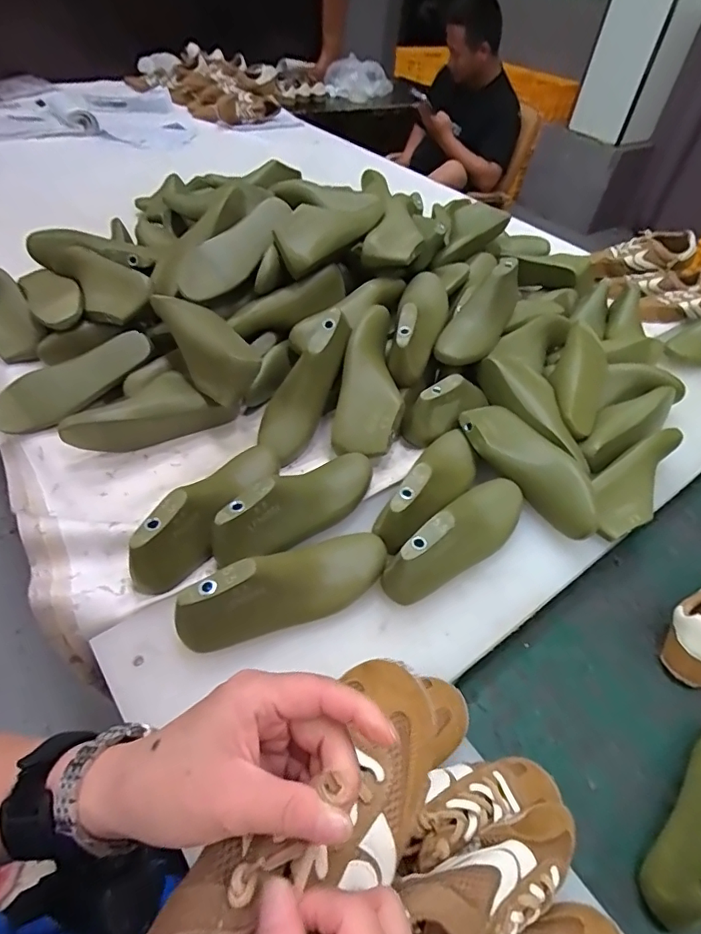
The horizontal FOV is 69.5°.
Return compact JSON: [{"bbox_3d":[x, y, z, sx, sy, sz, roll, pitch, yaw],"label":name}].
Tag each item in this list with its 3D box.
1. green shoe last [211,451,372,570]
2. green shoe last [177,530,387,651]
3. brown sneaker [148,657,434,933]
[{"bbox_3d":[-0.056,0.038,0.588,0.066,0.074,0.235,33,52,25],"label":"green shoe last"},{"bbox_3d":[-0.059,0.119,0.511,0.221,0.074,0.057,-22,52,-24],"label":"green shoe last"},{"bbox_3d":[-0.021,0.192,0.248,0.082,0.095,0.221,35,50,26],"label":"brown sneaker"}]

